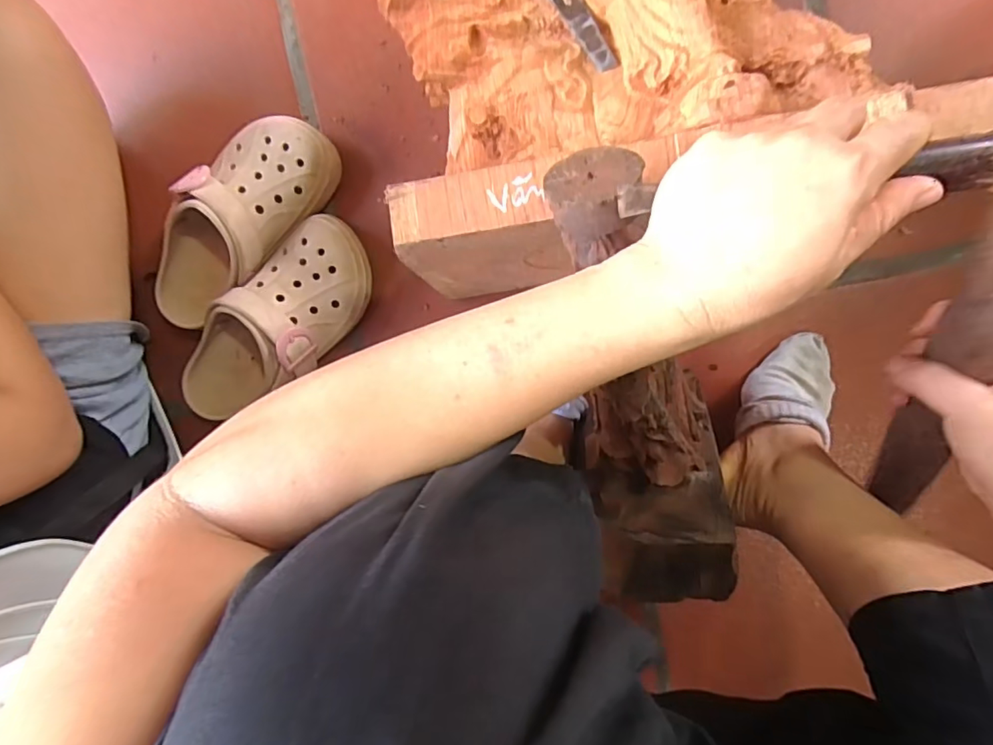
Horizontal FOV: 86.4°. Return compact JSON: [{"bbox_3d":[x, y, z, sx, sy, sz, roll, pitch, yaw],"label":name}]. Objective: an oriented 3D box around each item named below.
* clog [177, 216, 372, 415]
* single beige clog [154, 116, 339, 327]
[{"bbox_3d":[-0.221,-0.043,0.529,0.101,0.076,0.236,44,98,0],"label":"clog"},{"bbox_3d":[-0.262,-0.148,0.534,0.103,0.090,0.243,36,98,1],"label":"single beige clog"}]

